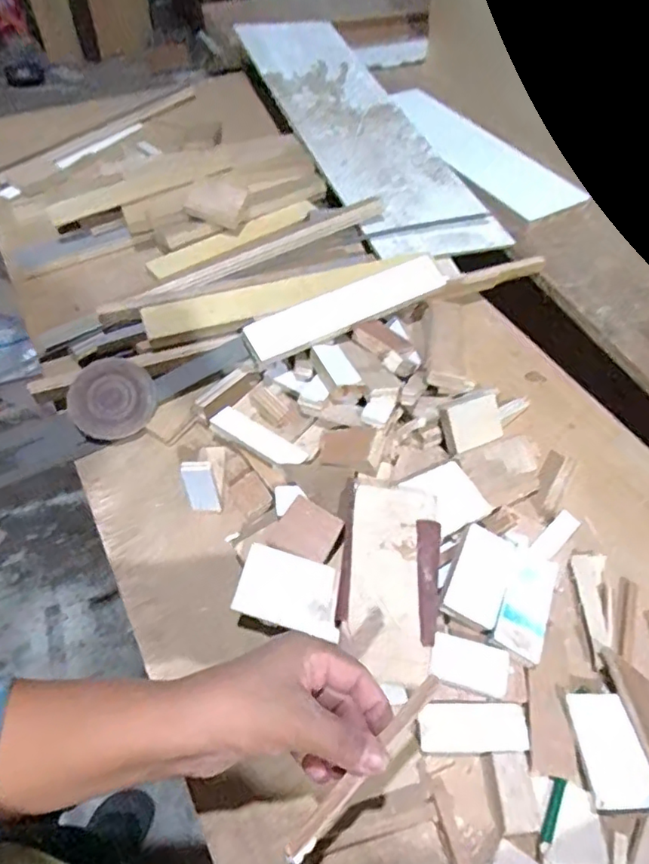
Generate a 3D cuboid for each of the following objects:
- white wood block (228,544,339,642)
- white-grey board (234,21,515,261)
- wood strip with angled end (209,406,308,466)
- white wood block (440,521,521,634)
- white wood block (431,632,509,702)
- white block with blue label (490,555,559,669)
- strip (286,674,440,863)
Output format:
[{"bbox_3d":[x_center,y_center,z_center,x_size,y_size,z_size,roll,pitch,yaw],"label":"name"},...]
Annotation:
[{"bbox_3d":[-0.027,0.129,0.464,0.084,0.013,0.055,12,53,8],"label":"white wood block"},{"bbox_3d":[0.045,-0.485,0.894,0.194,0.022,0.654,-17,61,-18],"label":"white-grey board"},{"bbox_3d":[-0.065,0.007,0.555,0.102,0.012,0.029,29,56,19],"label":"wood strip with angled end"},{"bbox_3d":[0.130,0.119,0.474,0.049,0.010,0.081,29,62,7],"label":"white wood block"},{"bbox_3d":[0.110,0.179,0.436,0.057,0.012,0.034,16,53,11],"label":"white wood block"},{"bbox_3d":[0.166,0.141,0.469,0.038,0.008,0.093,26,55,8],"label":"white block with blue label"},{"bbox_3d":[0.024,0.190,0.325,0.011,0.006,0.124,41,77,22],"label":"strip"}]

